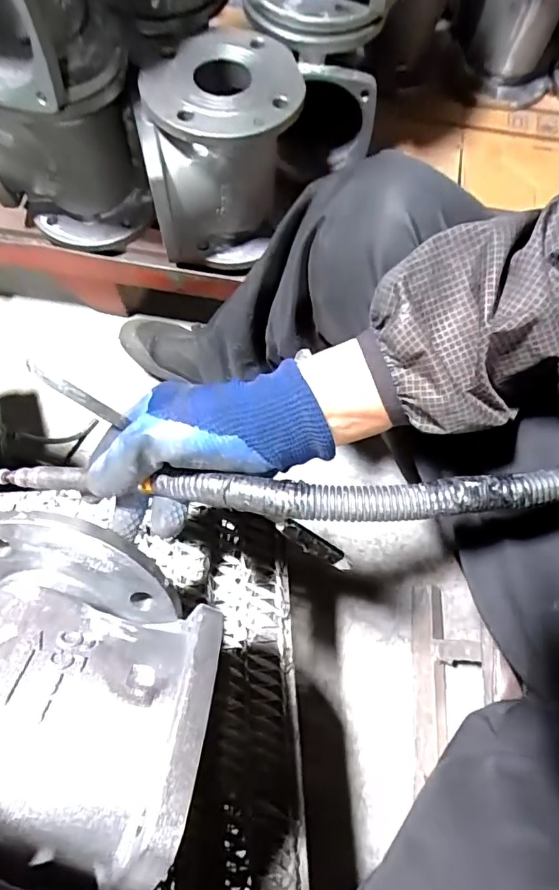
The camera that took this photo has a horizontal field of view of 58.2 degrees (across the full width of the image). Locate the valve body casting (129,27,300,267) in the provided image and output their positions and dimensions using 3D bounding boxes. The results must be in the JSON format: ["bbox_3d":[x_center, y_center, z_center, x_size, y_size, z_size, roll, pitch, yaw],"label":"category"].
[{"bbox_3d":[-0.073,-0.356,0.628,0.172,0.234,0.162,1,68,-2],"label":"valve body casting"}]

